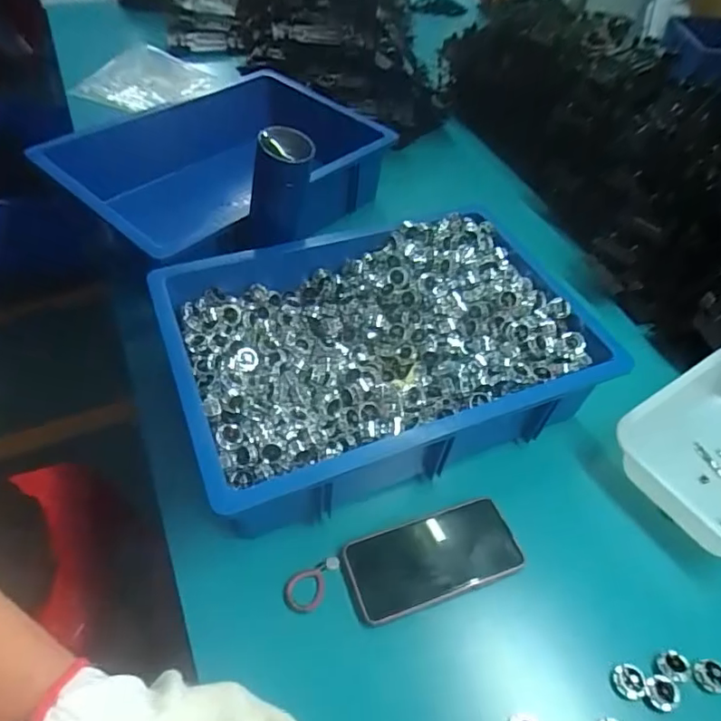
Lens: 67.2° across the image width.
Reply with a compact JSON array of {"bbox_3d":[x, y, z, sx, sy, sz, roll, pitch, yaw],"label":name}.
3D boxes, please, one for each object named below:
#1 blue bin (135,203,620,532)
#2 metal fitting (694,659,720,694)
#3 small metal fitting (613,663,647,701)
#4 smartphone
[{"bbox_3d":[0.027,-0.009,0.628,0.451,0.112,0.320,-16,48,-19],"label":"blue bin"},{"bbox_3d":[0.305,0.275,0.473,0.020,0.014,0.023,-19,49,-22],"label":"metal fitting"},{"bbox_3d":[0.232,0.277,0.468,0.022,0.014,0.026,-19,49,-22],"label":"small metal fitting"},{"bbox_3d":[0.071,0.188,0.524,0.171,0.013,0.079,-14,48,-17],"label":"smartphone"}]

